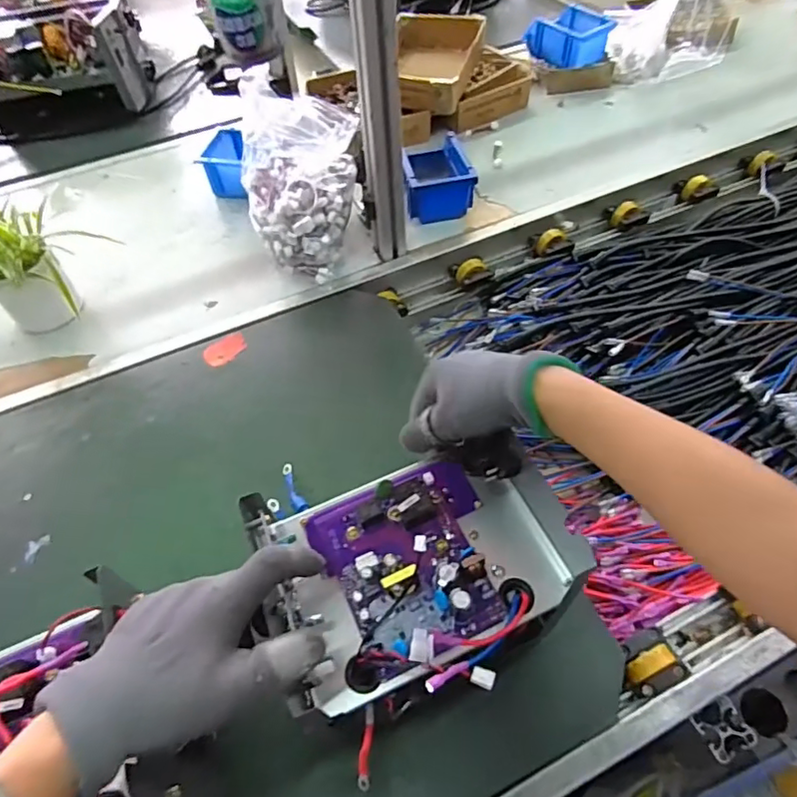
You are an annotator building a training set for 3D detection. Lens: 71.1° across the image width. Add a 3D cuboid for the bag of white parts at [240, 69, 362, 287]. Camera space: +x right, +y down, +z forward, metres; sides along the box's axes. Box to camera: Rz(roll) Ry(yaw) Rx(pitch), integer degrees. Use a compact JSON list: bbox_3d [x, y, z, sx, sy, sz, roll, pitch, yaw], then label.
[{"bbox_3d":[-0.133,-0.298,0.781,0.159,0.197,0.183,-12,54,-5],"label":"bag of white parts"}]

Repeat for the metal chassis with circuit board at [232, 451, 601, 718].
[{"bbox_3d":[0.010,0.113,0.416,0.221,0.065,0.180,-21,59,-11],"label":"metal chassis with circuit board"}]

